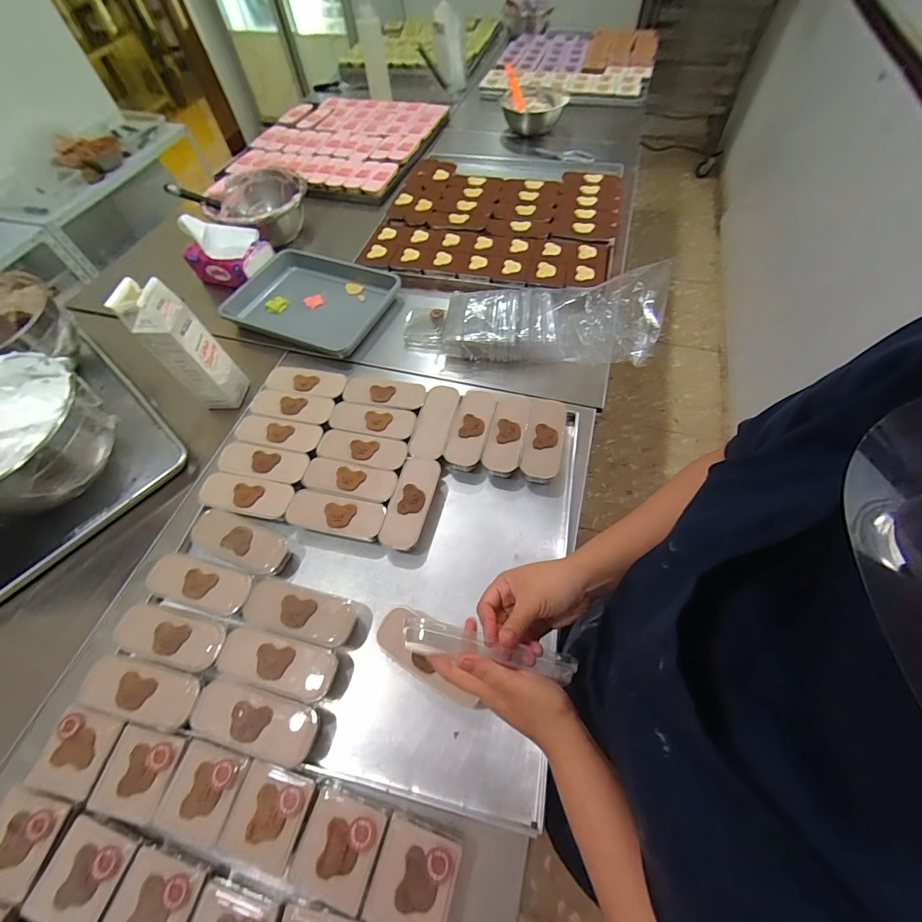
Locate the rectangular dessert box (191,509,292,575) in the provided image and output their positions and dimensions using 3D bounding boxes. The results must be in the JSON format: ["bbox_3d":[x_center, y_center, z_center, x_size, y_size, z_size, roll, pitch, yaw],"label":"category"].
[{"bbox_3d":[-0.345,0.127,0.632,0.150,0.025,0.063,24,63,-2],"label":"rectangular dessert box"}]

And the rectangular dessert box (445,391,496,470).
[{"bbox_3d":[0.020,-0.057,0.729,0.064,0.041,0.165,10,61,9],"label":"rectangular dessert box"}]

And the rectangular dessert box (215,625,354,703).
[{"bbox_3d":[-0.242,0.280,0.551,0.172,0.044,0.063,10,61,9],"label":"rectangular dessert box"}]

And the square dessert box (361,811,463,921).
[{"bbox_3d":[-0.050,0.451,0.435,0.084,0.036,0.088,13,61,11],"label":"square dessert box"}]

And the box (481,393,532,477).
[{"bbox_3d":[0.086,-0.049,0.724,0.063,0.040,0.171,12,61,10],"label":"box"}]

